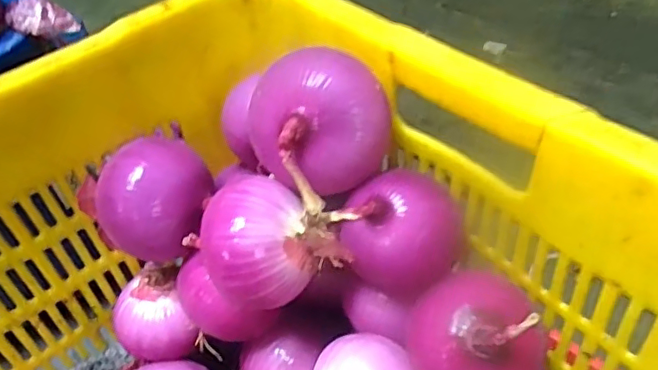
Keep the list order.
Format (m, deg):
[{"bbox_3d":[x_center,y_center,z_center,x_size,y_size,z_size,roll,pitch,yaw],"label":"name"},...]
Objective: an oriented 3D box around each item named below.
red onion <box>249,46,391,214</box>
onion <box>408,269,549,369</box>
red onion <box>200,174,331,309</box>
[{"bbox_3d":[-0.008,-0.041,0.355,0.077,0.070,0.074,-28,48,-20],"label":"red onion"},{"bbox_3d":[0.080,0.081,0.322,0.060,0.069,0.074,-27,48,-19],"label":"onion"},{"bbox_3d":[-0.044,0.035,0.357,0.065,0.056,0.063,-26,47,-18],"label":"red onion"}]

